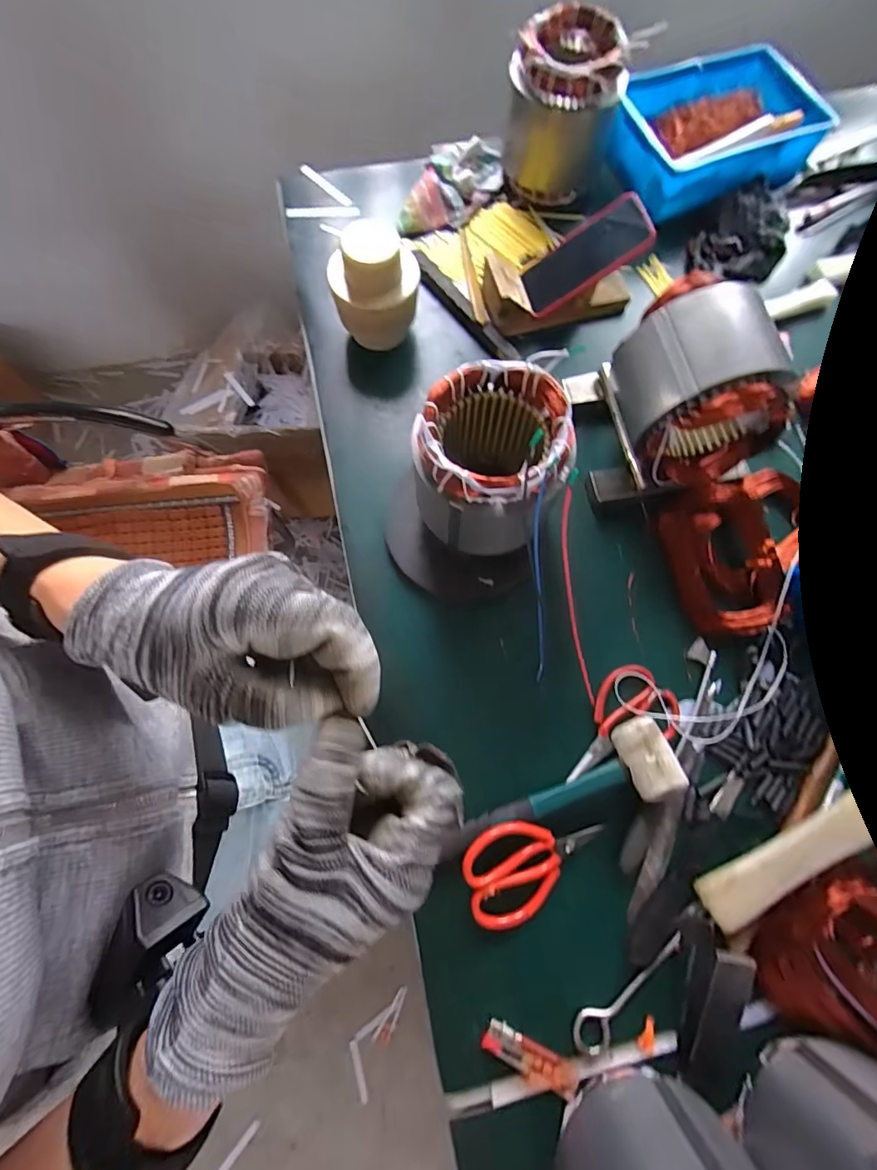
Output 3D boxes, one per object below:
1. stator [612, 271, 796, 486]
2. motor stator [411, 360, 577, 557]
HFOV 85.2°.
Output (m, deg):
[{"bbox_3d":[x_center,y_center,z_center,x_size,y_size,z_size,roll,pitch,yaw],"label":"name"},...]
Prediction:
[{"bbox_3d":[0.282,-0.217,0.511,0.148,0.143,0.166,-7,72,-3],"label":"stator"},{"bbox_3d":[0.053,-0.118,0.500,0.138,0.163,0.140,0,72,-1],"label":"motor stator"}]

